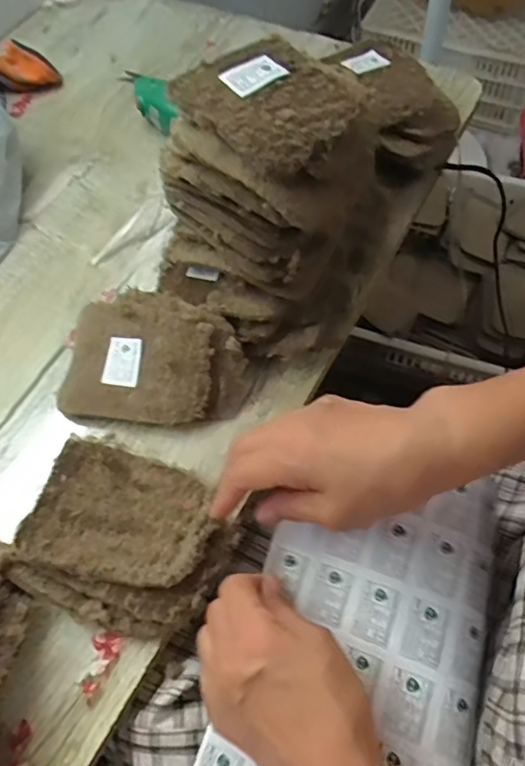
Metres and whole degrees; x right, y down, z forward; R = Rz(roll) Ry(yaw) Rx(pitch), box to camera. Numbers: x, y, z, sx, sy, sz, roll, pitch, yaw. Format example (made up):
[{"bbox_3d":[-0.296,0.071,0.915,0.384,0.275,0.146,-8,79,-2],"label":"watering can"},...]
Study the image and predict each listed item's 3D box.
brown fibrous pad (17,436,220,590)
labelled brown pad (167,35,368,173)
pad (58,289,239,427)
[{"bbox_3d":[-0.099,0.092,0.403,0.127,0.015,0.091,15,64,8],"label":"brown fibrous pad"},{"bbox_3d":[0.003,-0.196,0.386,0.098,0.013,0.115,-38,69,-18],"label":"labelled brown pad"},{"bbox_3d":[-0.099,-0.020,0.465,0.133,0.013,0.109,9,84,16],"label":"pad"}]

